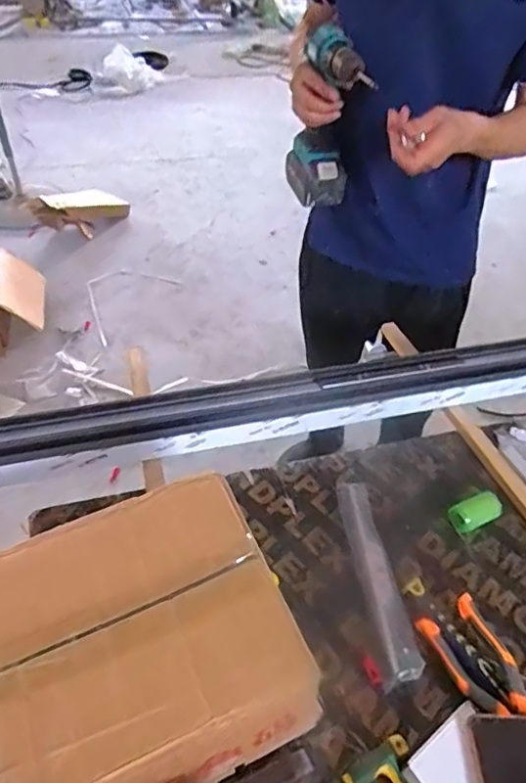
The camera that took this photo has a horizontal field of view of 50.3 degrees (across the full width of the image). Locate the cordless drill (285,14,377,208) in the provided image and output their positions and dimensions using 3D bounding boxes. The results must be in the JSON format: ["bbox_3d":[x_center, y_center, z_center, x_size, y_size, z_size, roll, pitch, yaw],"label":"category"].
[{"bbox_3d":[0.106,-0.434,0.914,0.083,0.252,0.168,-6,47,-8],"label":"cordless drill"}]

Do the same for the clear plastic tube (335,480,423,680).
[{"bbox_3d":[0.137,0.216,0.681,0.037,0.020,0.249,-3,47,-8],"label":"clear plastic tube"}]

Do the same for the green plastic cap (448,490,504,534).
[{"bbox_3d":[0.286,0.163,0.748,0.072,0.026,0.038,-18,51,-21],"label":"green plastic cap"}]

